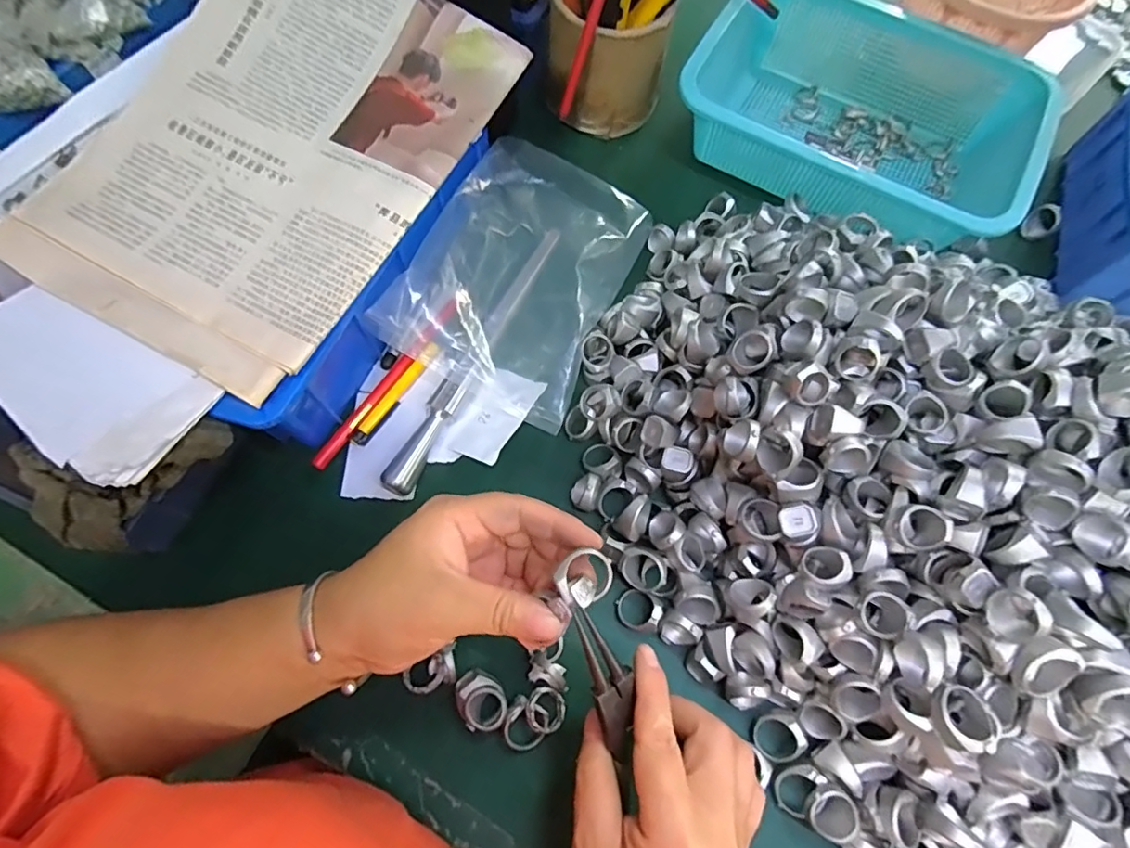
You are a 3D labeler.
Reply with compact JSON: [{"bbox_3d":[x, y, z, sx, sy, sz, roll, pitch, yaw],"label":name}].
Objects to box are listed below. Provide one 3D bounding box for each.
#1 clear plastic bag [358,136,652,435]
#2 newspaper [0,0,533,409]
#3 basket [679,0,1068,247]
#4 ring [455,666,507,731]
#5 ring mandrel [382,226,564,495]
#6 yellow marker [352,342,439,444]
[{"bbox_3d":[-0.028,-0.115,0.389,0.132,0.037,0.198,24,70,8],"label":"clear plastic bag"},{"bbox_3d":[-0.176,-0.171,0.316,0.200,0.049,0.274,28,71,9],"label":"newspaper"},{"bbox_3d":[0.248,-0.266,0.452,0.259,0.067,0.191,28,71,9],"label":"basket"},{"bbox_3d":[-0.048,0.158,0.312,0.025,0.018,0.033,-22,71,-9],"label":"ring"},{"bbox_3d":[-0.061,-0.054,0.389,0.018,0.027,0.230,25,70,8],"label":"ring mandrel"},{"bbox_3d":[-0.119,-0.022,0.384,0.009,0.010,0.087,33,72,11],"label":"yellow marker"}]

